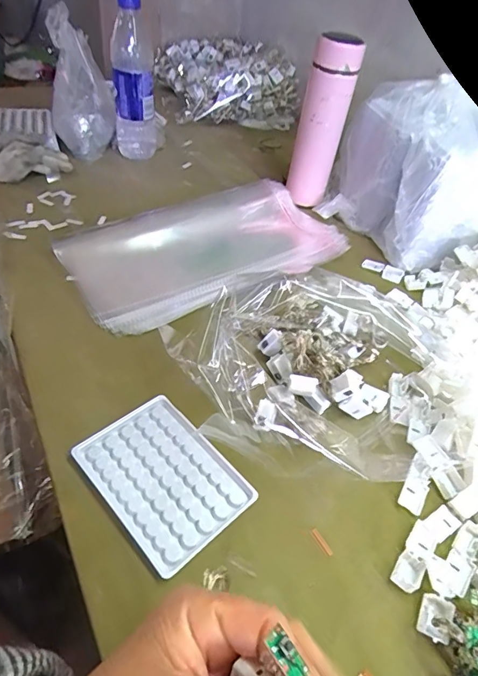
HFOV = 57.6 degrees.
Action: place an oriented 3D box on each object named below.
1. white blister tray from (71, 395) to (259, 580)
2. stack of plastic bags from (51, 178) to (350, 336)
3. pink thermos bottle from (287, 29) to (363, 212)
[{"bbox_3d":[-0.061,0.111,0.354,0.093,0.009,0.128,-31,57,-31],"label":"white blister tray"},{"bbox_3d":[-0.041,-0.125,0.569,0.349,0.027,0.187,-23,53,-26],"label":"stack of plastic bags"},{"bbox_3d":[0.116,-0.297,0.622,0.064,0.216,0.050,15,46,8],"label":"pink thermos bottle"}]

